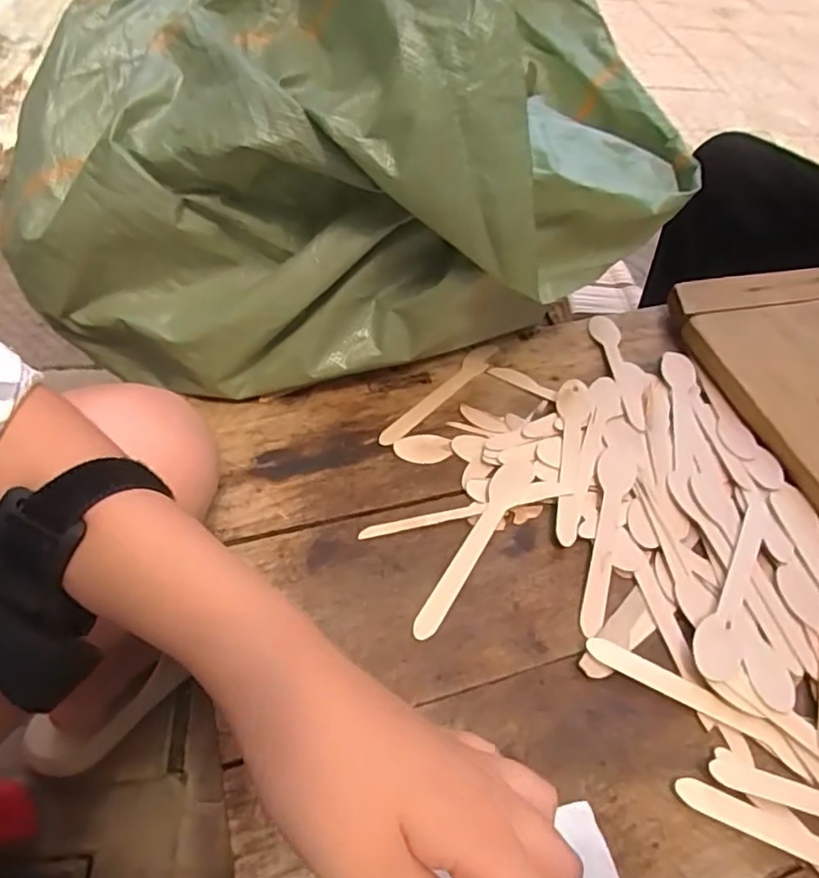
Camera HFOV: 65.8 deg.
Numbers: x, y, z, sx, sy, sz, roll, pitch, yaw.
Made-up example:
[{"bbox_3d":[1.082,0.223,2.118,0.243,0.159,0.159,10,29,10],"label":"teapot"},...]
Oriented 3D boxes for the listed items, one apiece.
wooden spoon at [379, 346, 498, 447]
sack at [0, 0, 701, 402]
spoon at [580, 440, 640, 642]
[{"bbox_3d":[0.028,-0.039,0.534,0.019,0.010,0.149,31,57,21],"label":"wooden spoon"},{"bbox_3d":[-0.005,-0.279,0.504,0.444,0.339,0.478,17,53,11],"label":"sack"},{"bbox_3d":[0.138,0.064,0.450,0.027,0.005,0.164,18,53,12],"label":"spoon"}]

